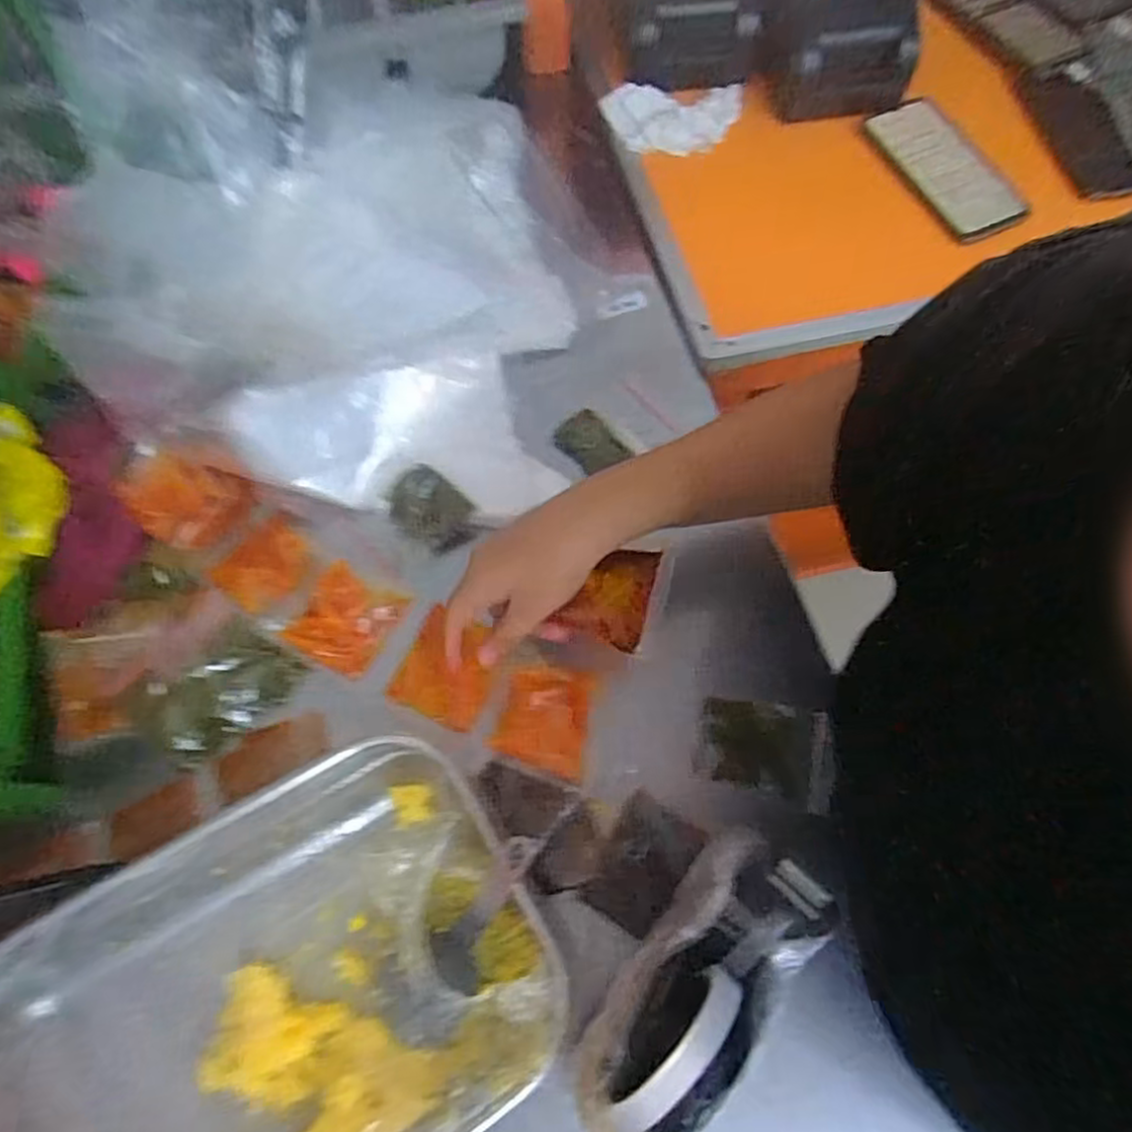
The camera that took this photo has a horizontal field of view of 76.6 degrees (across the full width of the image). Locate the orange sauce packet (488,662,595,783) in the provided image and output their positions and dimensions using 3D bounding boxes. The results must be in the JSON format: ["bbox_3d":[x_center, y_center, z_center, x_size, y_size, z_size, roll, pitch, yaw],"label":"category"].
[{"bbox_3d":[-0.016,0.105,0.493,0.061,0.019,0.070,7,68,2],"label":"orange sauce packet"}]

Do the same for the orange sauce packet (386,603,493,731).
[{"bbox_3d":[-0.085,0.074,0.520,0.066,0.009,0.073,23,70,8],"label":"orange sauce packet"}]

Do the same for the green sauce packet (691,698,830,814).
[{"bbox_3d":[0.138,0.128,0.502,0.092,0.005,0.065,11,68,4],"label":"green sauce packet"}]

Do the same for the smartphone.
[{"bbox_3d":[0.357,-0.375,0.677,0.073,0.014,0.169,-23,70,-9],"label":"smartphone"}]

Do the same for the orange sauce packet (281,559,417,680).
[{"bbox_3d":[-0.163,0.038,0.531,0.067,0.013,0.070,26,70,9],"label":"orange sauce packet"}]

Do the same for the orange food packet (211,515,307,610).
[{"bbox_3d":[-0.228,-0.001,0.545,0.050,0.010,0.066,36,72,13],"label":"orange food packet"}]

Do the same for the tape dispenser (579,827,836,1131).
[{"bbox_3d":[0.074,0.236,0.402,0.082,0.104,0.179,39,73,14],"label":"tape dispenser"}]

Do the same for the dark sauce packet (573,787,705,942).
[{"bbox_3d":[0.049,0.195,0.472,0.056,0.005,0.077,34,72,12],"label":"dark sauce packet"}]

